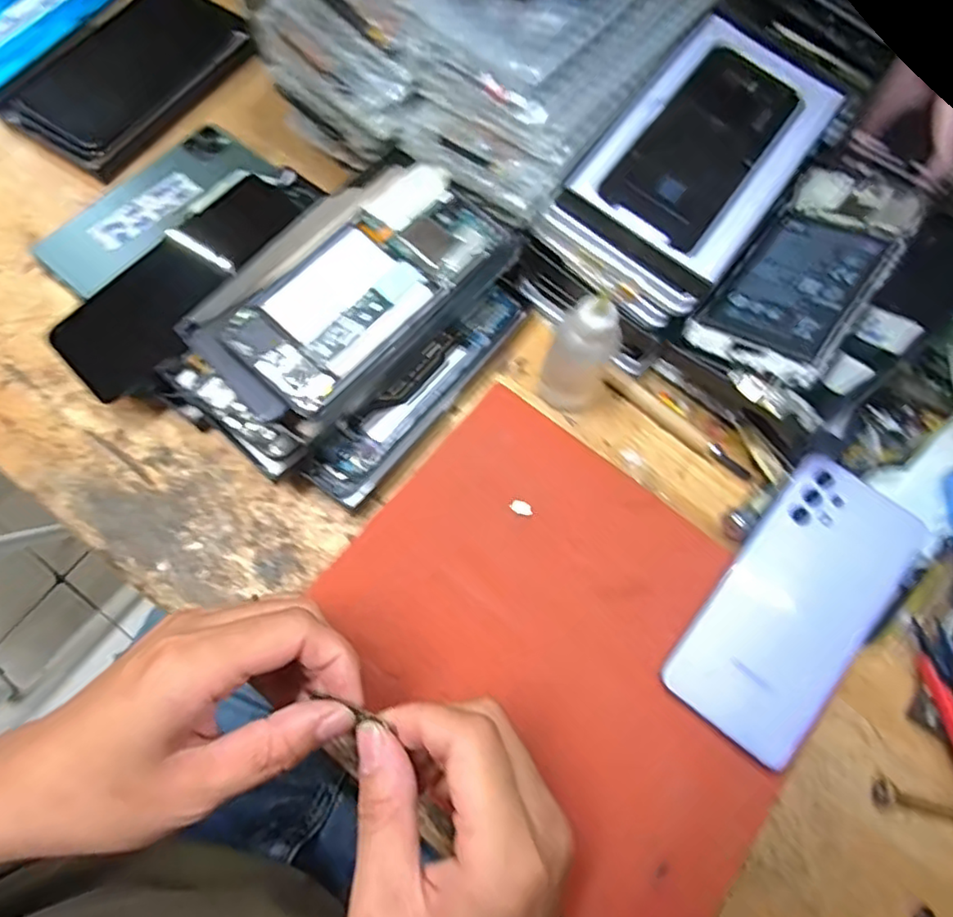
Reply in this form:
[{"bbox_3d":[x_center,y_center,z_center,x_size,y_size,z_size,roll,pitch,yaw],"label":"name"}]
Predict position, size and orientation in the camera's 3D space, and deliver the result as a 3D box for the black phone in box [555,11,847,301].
[{"bbox_3d":[0.135,-0.181,0.361,0.096,0.017,0.164,36,73,10],"label":"black phone in box"}]

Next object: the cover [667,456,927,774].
[{"bbox_3d":[0.171,0.077,0.334,0.074,0.005,0.155,36,81,13],"label":"cover"}]

